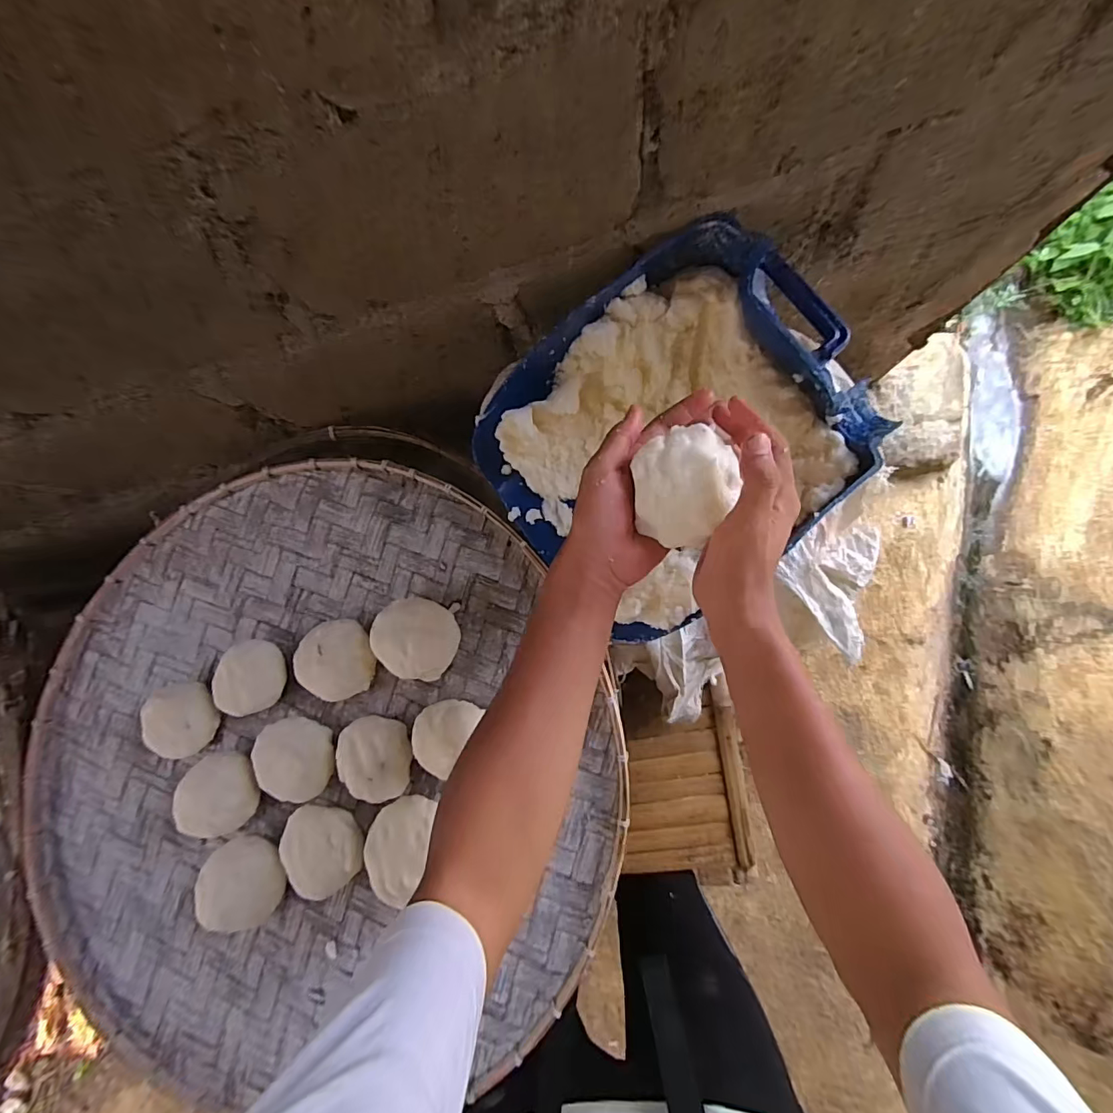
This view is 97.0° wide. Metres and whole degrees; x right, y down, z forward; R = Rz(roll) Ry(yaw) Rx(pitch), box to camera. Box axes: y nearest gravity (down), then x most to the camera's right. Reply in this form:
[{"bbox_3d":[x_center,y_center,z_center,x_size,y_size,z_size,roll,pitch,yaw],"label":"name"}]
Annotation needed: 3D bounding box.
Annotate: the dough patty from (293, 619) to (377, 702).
[{"bbox_3d":[-0.261,0.122,0.575,0.085,0.037,0.089,-1,86,8],"label":"dough patty"}]

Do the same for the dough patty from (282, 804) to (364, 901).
[{"bbox_3d":[-0.263,0.324,0.546,0.084,0.041,0.092,-1,86,8],"label":"dough patty"}]

